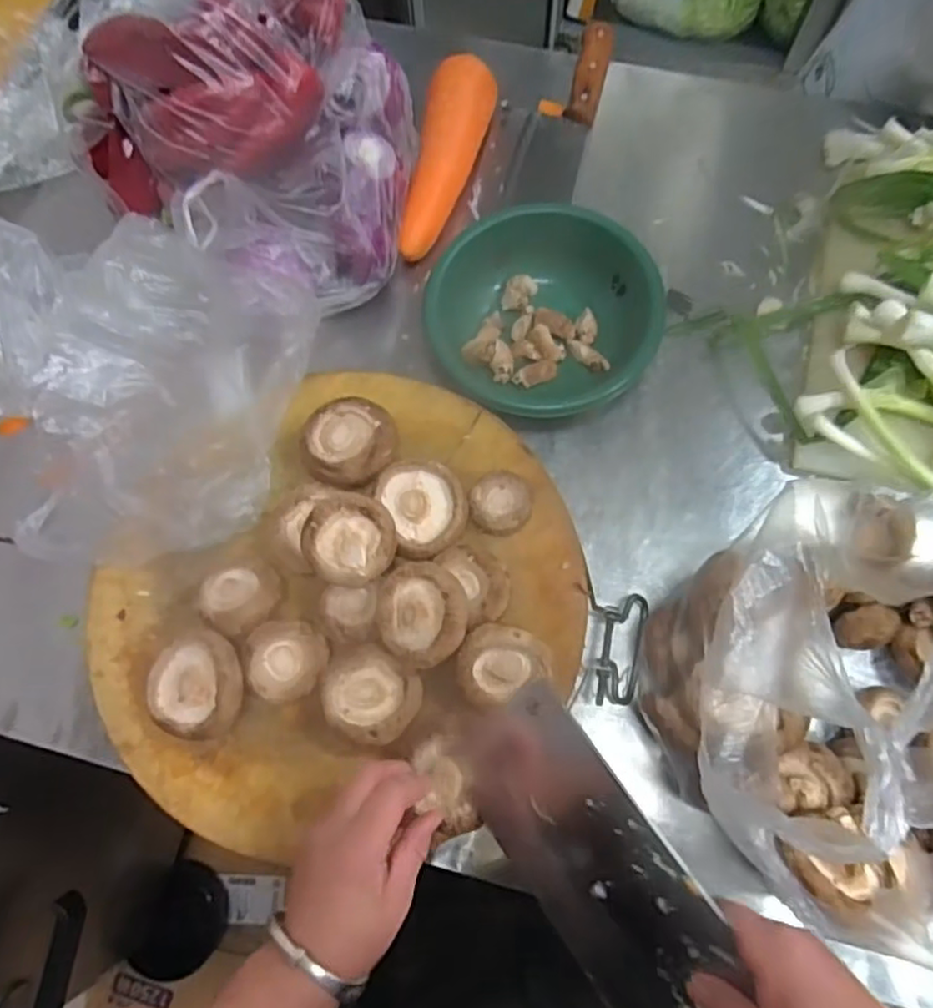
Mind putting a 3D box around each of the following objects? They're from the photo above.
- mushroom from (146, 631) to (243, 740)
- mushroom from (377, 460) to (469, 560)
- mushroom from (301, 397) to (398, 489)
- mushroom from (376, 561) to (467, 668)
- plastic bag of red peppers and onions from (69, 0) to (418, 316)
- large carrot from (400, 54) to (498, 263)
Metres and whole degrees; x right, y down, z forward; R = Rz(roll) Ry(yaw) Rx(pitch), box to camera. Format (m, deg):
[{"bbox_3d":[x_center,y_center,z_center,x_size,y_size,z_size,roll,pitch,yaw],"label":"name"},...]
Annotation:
[{"bbox_3d":[-0.185,0.124,0.459,0.070,0.045,0.068,3,73,2],"label":"mushroom"},{"bbox_3d":[-0.030,0.004,0.504,0.059,0.032,0.074,-22,74,-5],"label":"mushroom"},{"bbox_3d":[-0.090,-0.045,0.517,0.069,0.037,0.070,0,73,1],"label":"mushroom"},{"bbox_3d":[-0.030,0.075,0.454,0.059,0.032,0.068,-2,73,1],"label":"mushroom"},{"bbox_3d":[-0.201,-0.316,0.572,0.289,0.138,0.252,-2,73,1],"label":"plastic bag of red peppers and onions"},{"bbox_3d":[-0.023,-0.335,0.649,0.057,0.061,0.201,15,74,6],"label":"large carrot"}]

